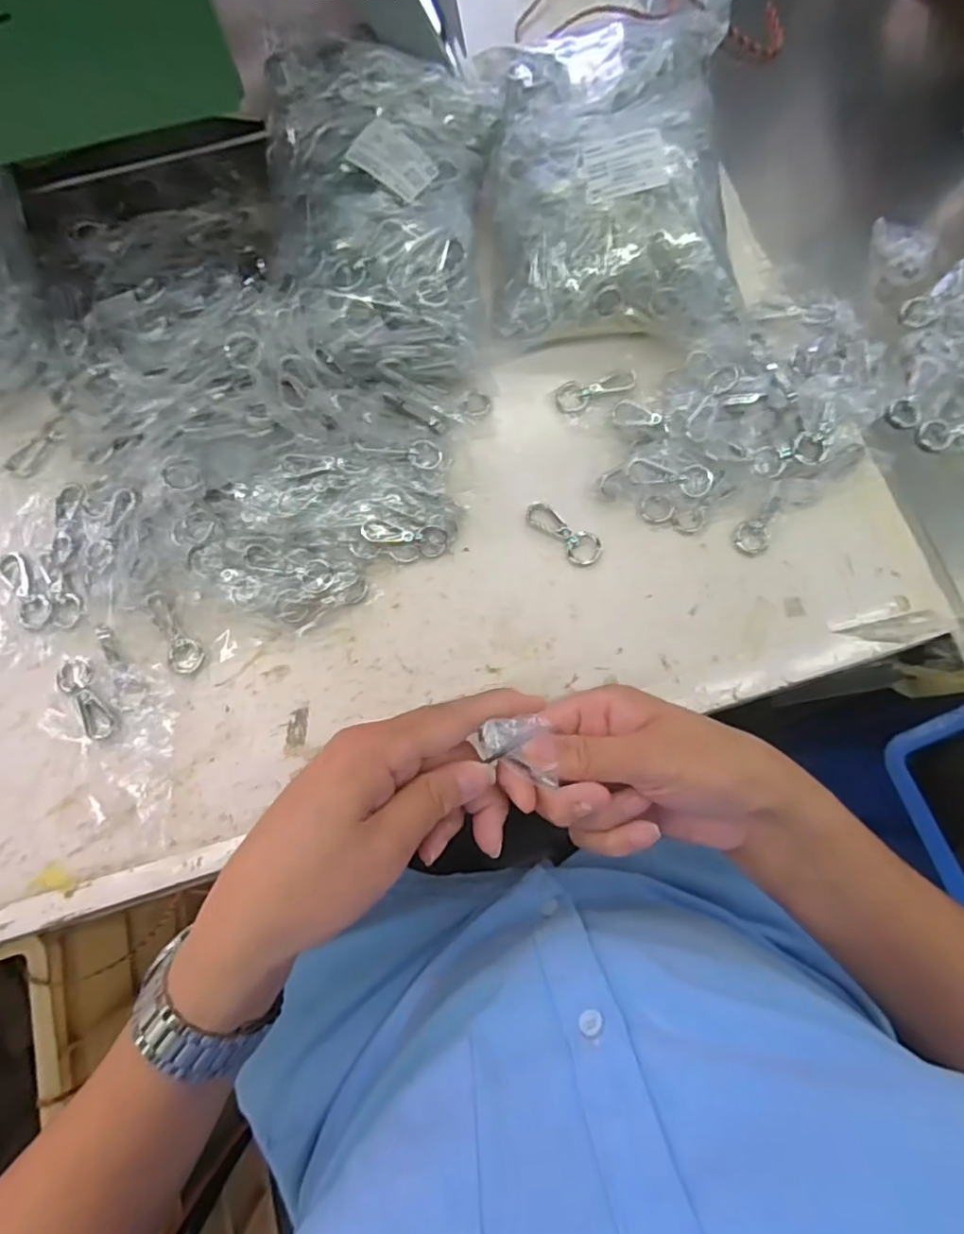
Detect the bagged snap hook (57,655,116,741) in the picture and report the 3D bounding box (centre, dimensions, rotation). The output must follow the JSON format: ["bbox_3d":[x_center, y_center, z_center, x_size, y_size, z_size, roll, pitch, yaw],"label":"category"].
[{"bbox_3d":[-0.247,0.049,0.368,0.022,0.004,0.059,-29,79,-8],"label":"bagged snap hook"}]

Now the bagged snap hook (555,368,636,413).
[{"bbox_3d":[0.081,-0.165,0.427,0.057,0.012,0.023,-18,77,-5],"label":"bagged snap hook"}]

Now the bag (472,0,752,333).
[{"bbox_3d":[0.084,-0.308,0.410,0.165,0.057,0.224,-4,88,12],"label":"bag"}]

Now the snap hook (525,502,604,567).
[{"bbox_3d":[0.056,-0.058,0.405,0.060,0.008,0.025,38,79,8],"label":"snap hook"}]

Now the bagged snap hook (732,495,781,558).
[{"bbox_3d":[0.189,-0.062,0.405,0.023,0.007,0.044,36,94,7],"label":"bagged snap hook"}]

